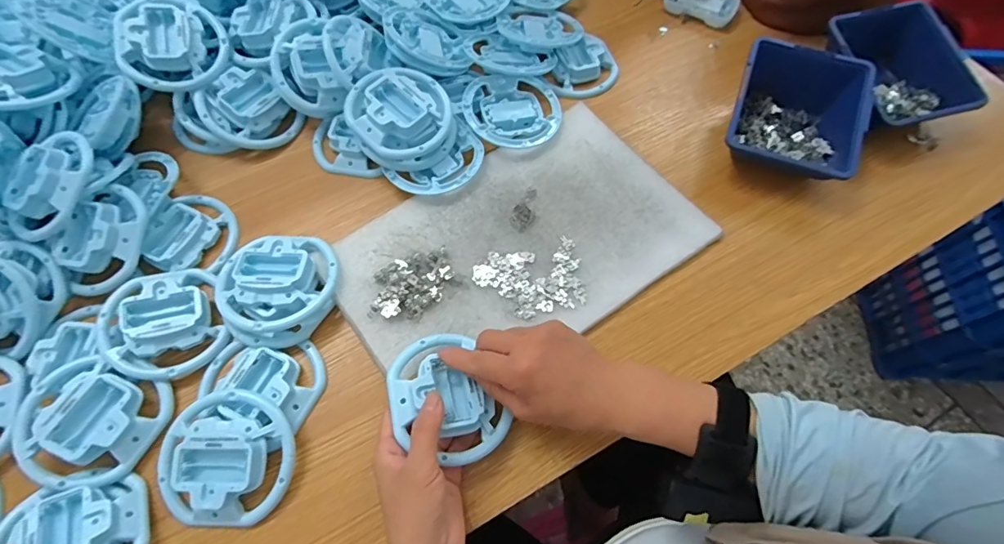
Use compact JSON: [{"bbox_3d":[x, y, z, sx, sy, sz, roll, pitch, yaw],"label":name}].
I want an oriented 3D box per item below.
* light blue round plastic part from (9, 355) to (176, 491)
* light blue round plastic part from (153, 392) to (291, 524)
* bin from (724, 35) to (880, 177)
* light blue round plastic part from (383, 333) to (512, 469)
[{"bbox_3d":[-0.331,0.118,0.382,0.099,0.029,0.090,0,65,0],"label":"light blue round plastic part"},{"bbox_3d":[-0.217,0.143,0.374,0.104,0.033,0.097,0,65,0],"label":"light blue round plastic part"},{"bbox_3d":[0.302,-0.160,0.503,0.121,0.064,0.134,19,66,8],"label":"bin"},{"bbox_3d":[-0.046,0.099,0.381,0.079,0.032,0.104,-23,70,-11],"label":"light blue round plastic part"}]

